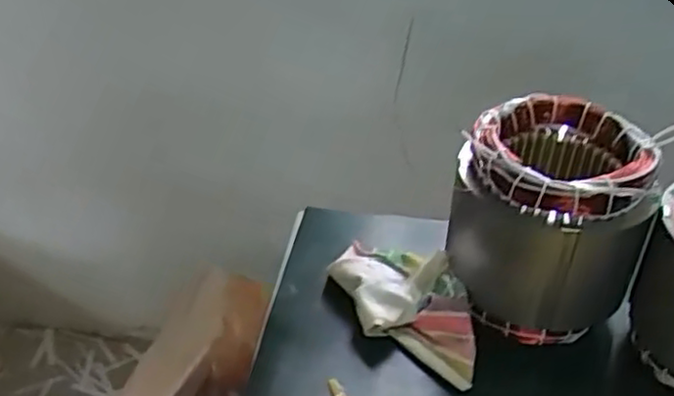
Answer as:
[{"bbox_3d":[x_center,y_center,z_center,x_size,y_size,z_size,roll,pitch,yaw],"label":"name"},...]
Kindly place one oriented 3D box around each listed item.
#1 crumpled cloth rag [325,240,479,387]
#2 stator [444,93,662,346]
[{"bbox_3d":[0.057,0.088,0.607,0.089,0.040,0.186,-12,37,-19],"label":"crumpled cloth rag"},{"bbox_3d":[0.178,0.017,0.594,0.156,0.151,0.141,16,38,20],"label":"stator"}]

